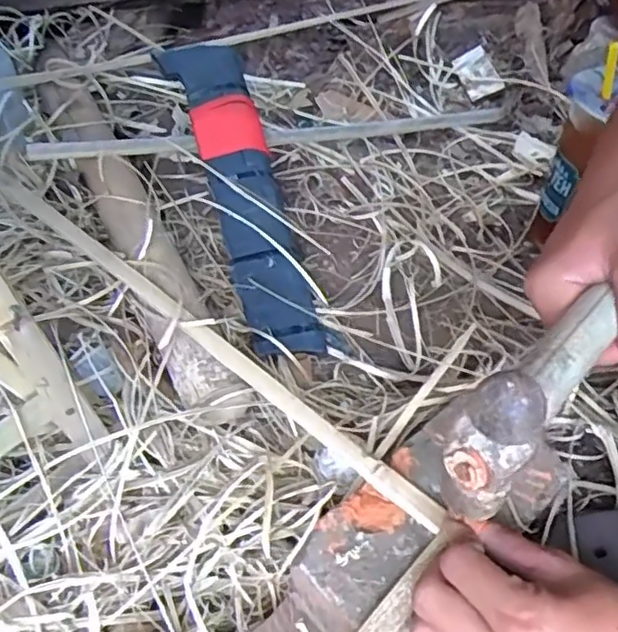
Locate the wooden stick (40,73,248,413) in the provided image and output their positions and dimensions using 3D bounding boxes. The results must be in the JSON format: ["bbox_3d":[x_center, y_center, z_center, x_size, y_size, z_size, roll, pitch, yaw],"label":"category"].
[{"bbox_3d":[-0.142,-0.080,0.500,0.041,0.034,0.388,-21,54,-18],"label":"wooden stick"}]

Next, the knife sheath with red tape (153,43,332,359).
[{"bbox_3d":[-0.057,-0.108,0.540,0.072,0.042,0.313,-13,69,-13],"label":"knife sheath with red tape"}]

